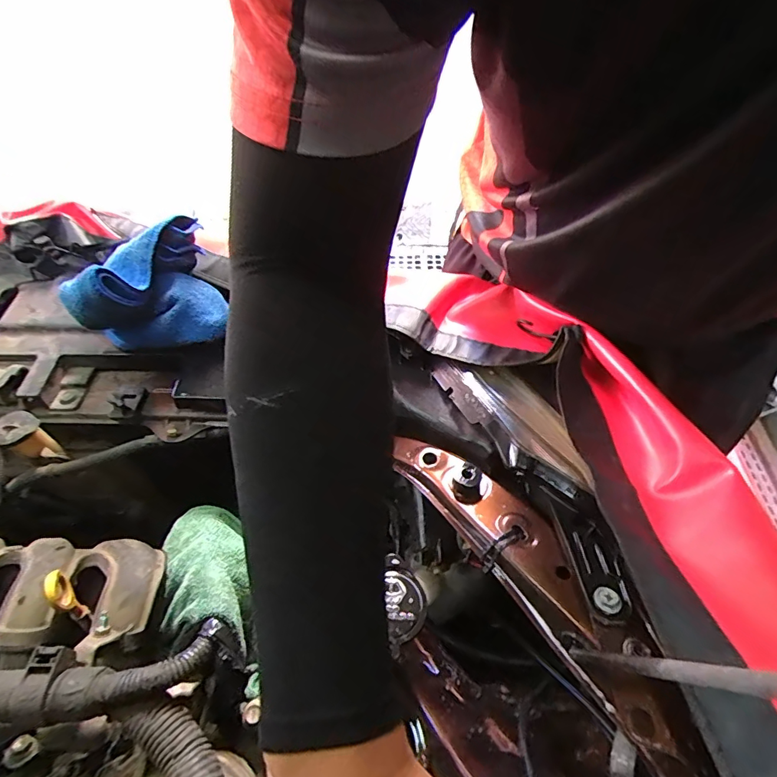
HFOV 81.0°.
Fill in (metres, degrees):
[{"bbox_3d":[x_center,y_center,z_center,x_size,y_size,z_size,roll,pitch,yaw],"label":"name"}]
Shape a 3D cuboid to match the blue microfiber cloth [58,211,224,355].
[{"bbox_3d":[-0.268,-0.116,0.523,0.158,0.119,0.120,-10,53,-6],"label":"blue microfiber cloth"}]

